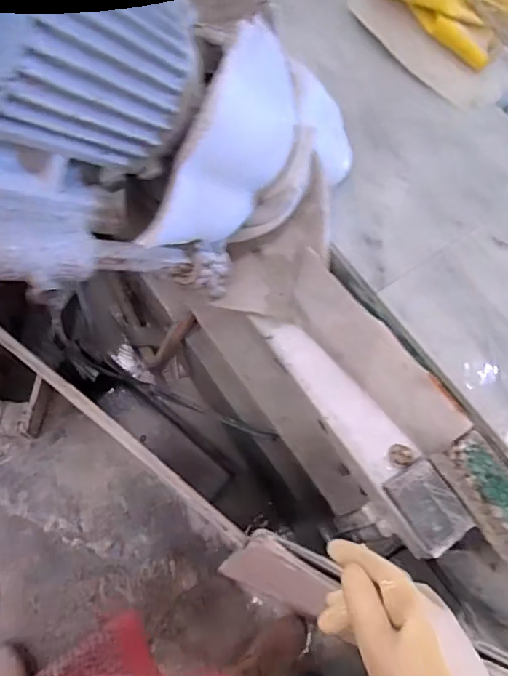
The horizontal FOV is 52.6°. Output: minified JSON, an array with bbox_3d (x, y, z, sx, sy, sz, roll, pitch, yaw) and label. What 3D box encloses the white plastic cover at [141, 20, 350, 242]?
[{"bbox_3d":[0.005,-0.163,0.477,0.085,0.191,0.251,37,74,11],"label":"white plastic cover"}]

